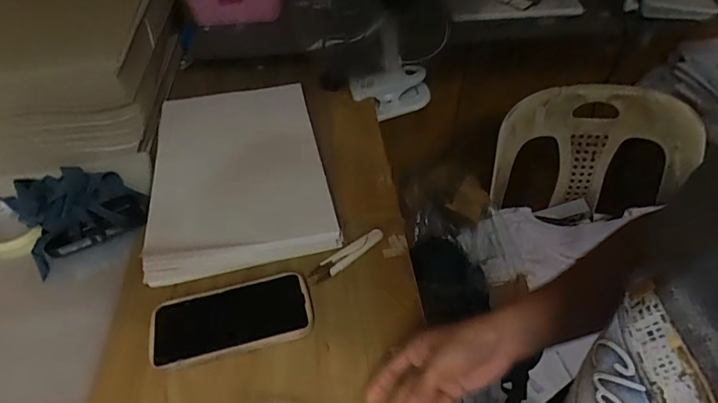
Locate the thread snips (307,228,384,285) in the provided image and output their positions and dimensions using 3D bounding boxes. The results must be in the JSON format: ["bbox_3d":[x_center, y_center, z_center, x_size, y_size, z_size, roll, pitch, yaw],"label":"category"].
[{"bbox_3d":[-0.013,0.060,0.551,0.097,0.008,0.022,-33,51,-26],"label":"thread snips"}]

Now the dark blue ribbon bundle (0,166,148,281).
[{"bbox_3d":[-0.355,0.001,0.600,0.137,0.044,0.157,-35,52,-28],"label":"dark blue ribbon bundle"}]

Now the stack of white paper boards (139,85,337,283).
[{"bbox_3d":[-0.162,-0.054,0.654,0.216,0.040,0.338,-11,45,-7],"label":"stack of white paper boards"}]

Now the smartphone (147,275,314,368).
[{"bbox_3d":[-0.130,0.120,0.493,0.159,0.008,0.083,-14,45,-10],"label":"smartphone"}]

